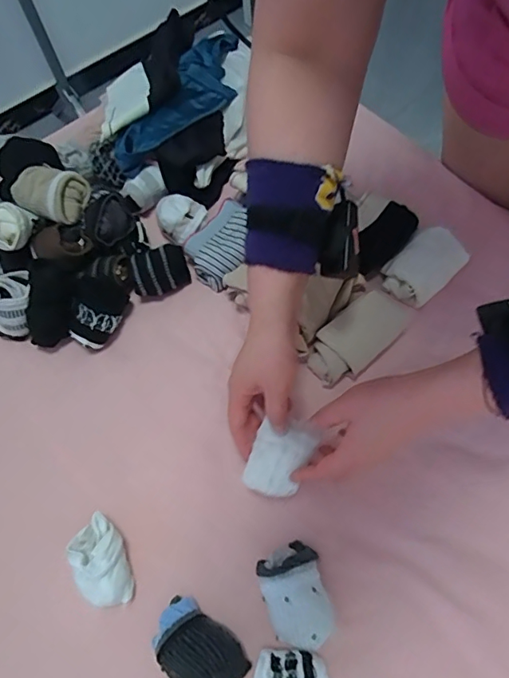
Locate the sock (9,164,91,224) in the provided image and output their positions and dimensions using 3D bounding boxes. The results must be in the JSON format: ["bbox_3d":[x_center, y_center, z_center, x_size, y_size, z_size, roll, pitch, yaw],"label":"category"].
[{"bbox_3d":[-0.254,-0.180,0.600,0.089,0.042,0.065,14,66,10],"label":"sock"}]

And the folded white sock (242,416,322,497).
[{"bbox_3d":[0.025,0.118,0.486,0.060,0.034,0.071,18,67,12],"label":"folded white sock"}]

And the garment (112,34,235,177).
[{"bbox_3d":[-0.098,-0.344,0.704,0.101,0.036,0.283,23,68,14],"label":"garment"}]

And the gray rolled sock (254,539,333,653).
[{"bbox_3d":[0.038,0.242,0.460,0.058,0.039,0.087,-13,64,-2],"label":"gray rolled sock"}]

